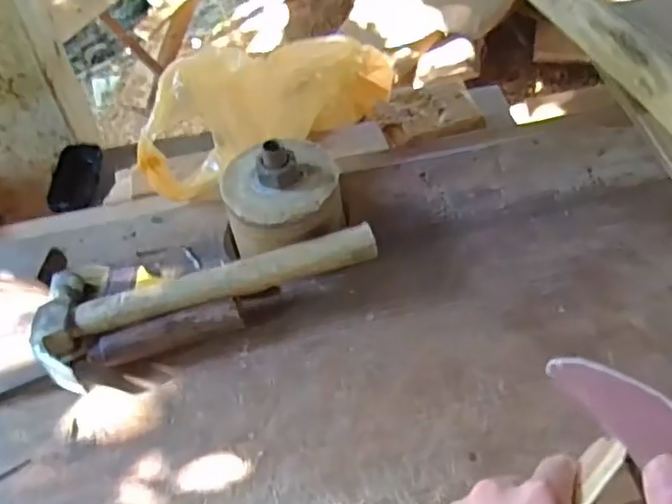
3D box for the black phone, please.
[{"bbox_3d":[-0.326,-0.097,0.787,0.058,0.013,0.111,-6,51,-2],"label":"black phone"}]

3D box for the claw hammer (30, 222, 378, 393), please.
[{"bbox_3d":[-0.110,0.017,0.524,0.274,0.041,0.111,-18,52,-12],"label":"claw hammer"}]

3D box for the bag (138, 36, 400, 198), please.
[{"bbox_3d":[-0.068,-0.147,0.629,0.272,0.118,0.070,-27,55,-18],"label":"bag"}]

